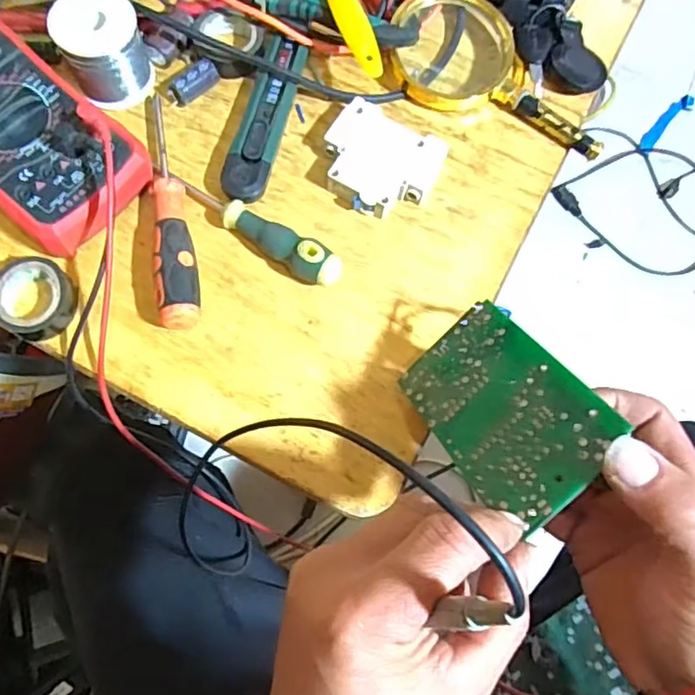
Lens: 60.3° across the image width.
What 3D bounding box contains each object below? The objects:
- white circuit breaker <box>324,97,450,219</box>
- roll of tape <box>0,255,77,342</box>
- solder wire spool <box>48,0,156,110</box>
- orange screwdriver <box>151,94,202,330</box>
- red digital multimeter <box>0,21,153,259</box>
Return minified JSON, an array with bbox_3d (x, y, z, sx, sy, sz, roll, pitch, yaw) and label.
[{"bbox_3d":[0.020,-0.125,0.403,0.074,0.019,0.069,33,73,4],"label":"white circuit breaker"},{"bbox_3d":[-0.189,-0.030,0.360,0.044,0.018,0.046,2,73,-5],"label":"roll of tape"},{"bbox_3d":[-0.161,-0.197,0.394,0.052,0.049,0.046,-25,76,-11],"label":"solder wire spool"},{"bbox_3d":[-0.113,-0.092,0.380,0.024,0.028,0.166,-9,74,-8],"label":"orange screwdriver"},{"bbox_3d":[-0.214,-0.140,0.375,0.184,0.056,0.091,37,74,8],"label":"red digital multimeter"}]

